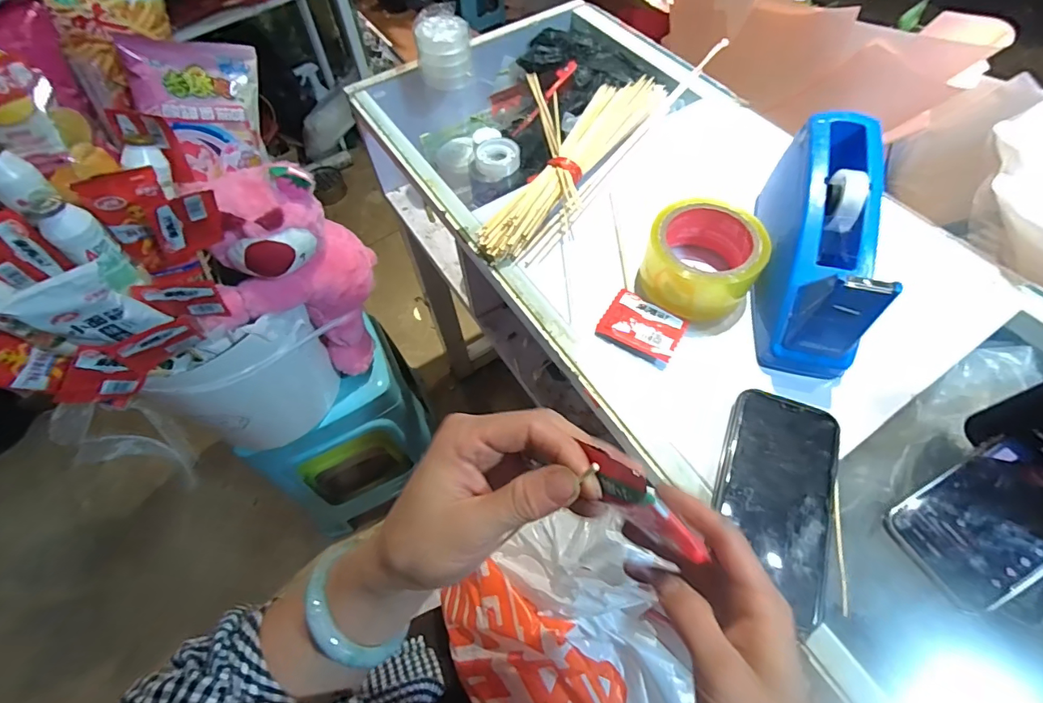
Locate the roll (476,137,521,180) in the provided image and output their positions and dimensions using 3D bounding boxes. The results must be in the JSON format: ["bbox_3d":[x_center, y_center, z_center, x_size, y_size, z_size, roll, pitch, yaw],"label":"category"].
[{"bbox_3d":[-0.026,-0.224,0.540,0.048,0.026,0.040,-3,61,1],"label":"roll"}]

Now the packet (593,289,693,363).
[{"bbox_3d":[0.111,-0.025,0.421,0.069,0.014,0.050,27,65,16],"label":"packet"}]

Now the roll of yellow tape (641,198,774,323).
[{"bbox_3d":[0.166,-0.083,0.428,0.099,0.055,0.097,-1,61,2],"label":"roll of yellow tape"}]

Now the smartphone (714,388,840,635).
[{"bbox_3d":[0.186,0.104,0.343,0.078,0.017,0.148,20,63,13],"label":"smartphone"}]

